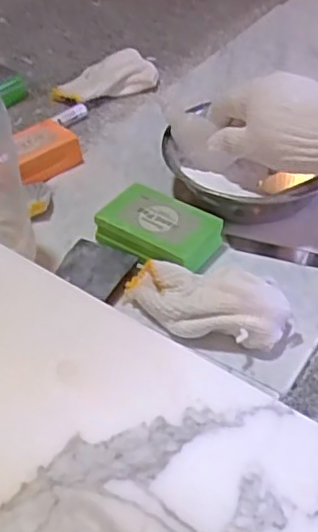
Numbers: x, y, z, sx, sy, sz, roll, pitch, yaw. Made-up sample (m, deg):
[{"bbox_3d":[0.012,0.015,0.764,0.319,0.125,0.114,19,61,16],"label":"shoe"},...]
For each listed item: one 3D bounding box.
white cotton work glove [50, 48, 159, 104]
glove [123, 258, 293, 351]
[{"bbox_3d":[-0.066,-0.227,0.764,0.125,0.032,0.069,-16,45,-14],"label":"white cotton work glove"},{"bbox_3d":[0.035,0.024,0.481,0.123,0.043,0.058,19,48,20],"label":"glove"}]

